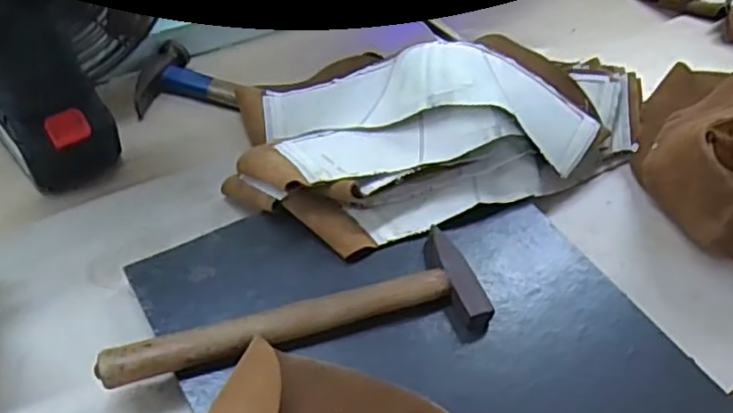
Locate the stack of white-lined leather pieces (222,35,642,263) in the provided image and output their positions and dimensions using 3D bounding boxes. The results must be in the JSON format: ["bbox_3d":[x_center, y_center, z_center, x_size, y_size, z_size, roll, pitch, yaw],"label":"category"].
[{"bbox_3d":[0.072,-0.070,0.538,0.361,0.082,0.216,1,49,-5],"label":"stack of white-lined leather pieces"}]

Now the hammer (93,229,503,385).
[{"bbox_3d":[-0.044,0.066,0.446,0.252,0.021,0.073,-8,50,-12],"label":"hammer"}]

